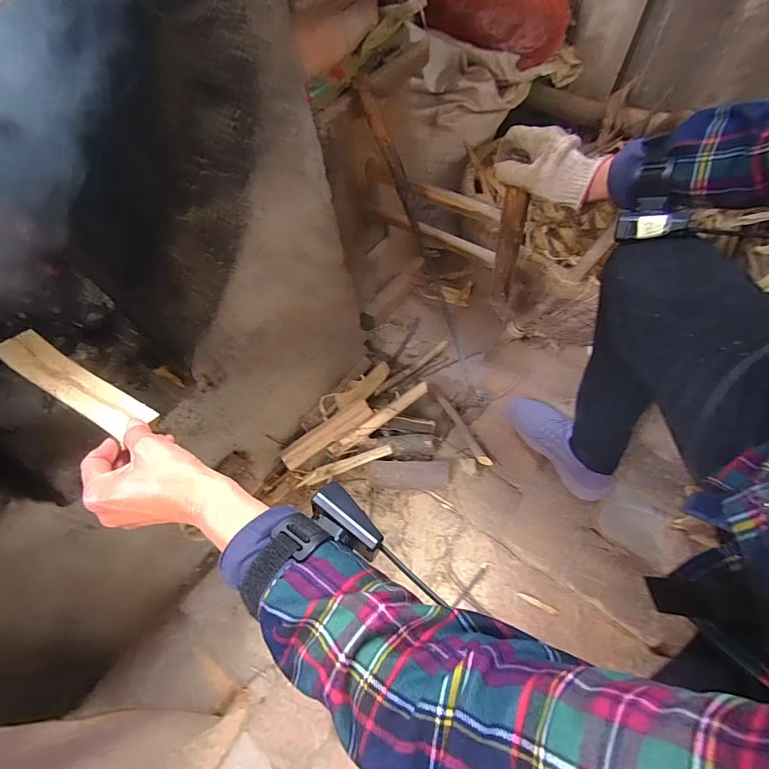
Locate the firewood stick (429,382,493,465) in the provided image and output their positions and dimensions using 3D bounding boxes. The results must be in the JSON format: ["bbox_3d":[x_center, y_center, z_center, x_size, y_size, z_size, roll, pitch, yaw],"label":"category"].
[{"bbox_3d":[0.164,0.084,0.845,0.025,0.018,0.226,-25,61,-11],"label":"firewood stick"}]

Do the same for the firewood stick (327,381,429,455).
[{"bbox_3d":[-0.011,0.070,0.779,0.234,0.015,0.028,-36,65,-2],"label":"firewood stick"}]

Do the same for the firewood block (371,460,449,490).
[{"bbox_3d":[0.050,0.184,0.769,0.162,0.041,0.051,-1,59,3],"label":"firewood block"}]

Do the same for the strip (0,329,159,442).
[{"bbox_3d":[-0.299,-0.002,0.366,0.164,0.007,0.040,30,44,7],"label":"strip"}]

